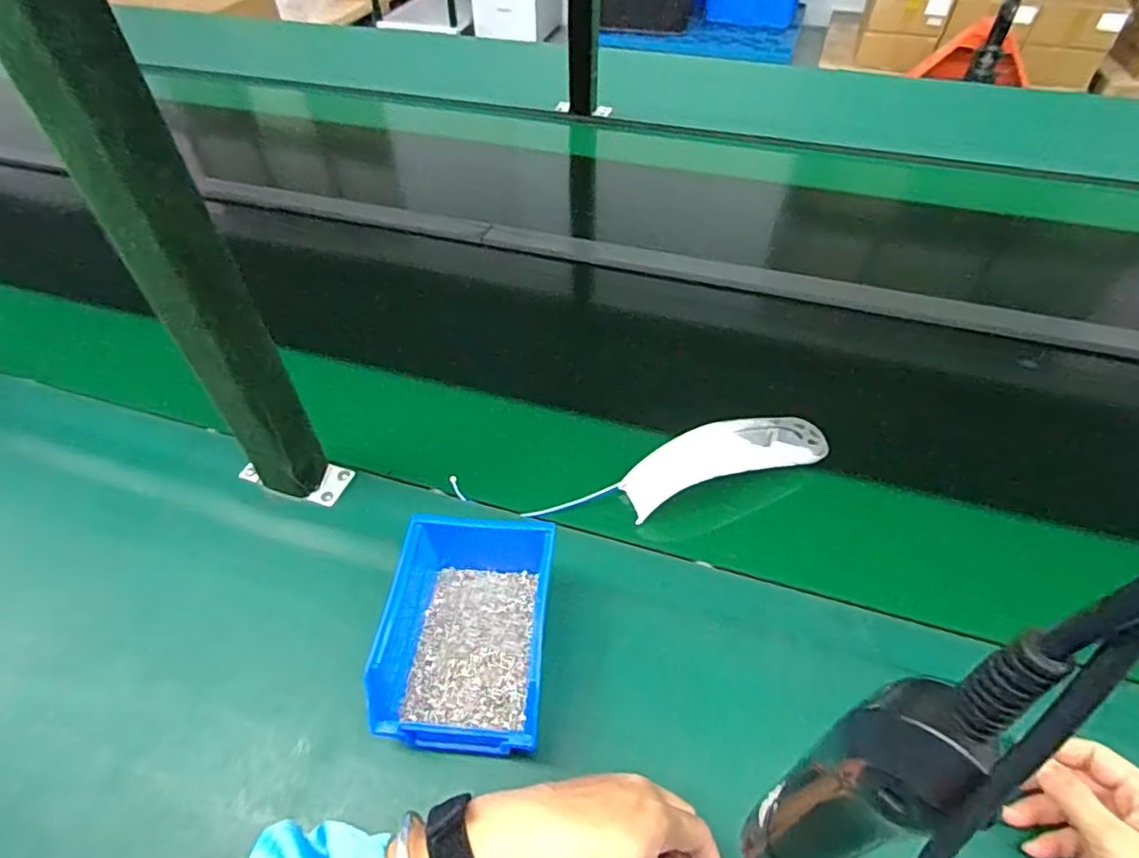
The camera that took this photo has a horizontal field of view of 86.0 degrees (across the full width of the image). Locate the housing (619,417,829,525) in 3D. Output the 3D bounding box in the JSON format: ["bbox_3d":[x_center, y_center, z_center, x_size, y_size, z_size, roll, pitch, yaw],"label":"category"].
[{"bbox_3d":[0.141,0.025,0.556,0.188,0.034,0.056,-14,50,-12],"label":"housing"}]

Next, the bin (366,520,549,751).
[{"bbox_3d":[-0.067,0.133,0.428,0.106,0.064,0.162,4,49,4],"label":"bin"}]

